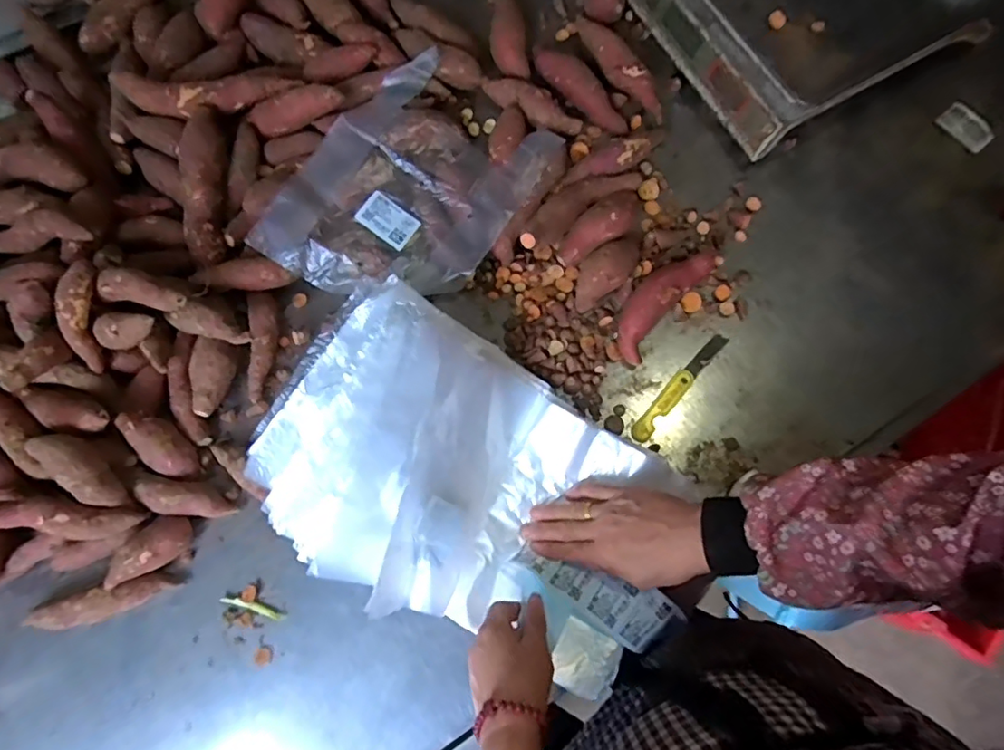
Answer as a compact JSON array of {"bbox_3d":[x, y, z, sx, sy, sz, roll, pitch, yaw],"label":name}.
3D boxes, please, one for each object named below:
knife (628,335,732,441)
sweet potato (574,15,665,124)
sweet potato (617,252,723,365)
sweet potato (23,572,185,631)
[{"bbox_3d":[0.185,0.011,0.580,0.020,0.009,0.145,41,80,10],"label":"knife"},{"bbox_3d":[0.136,-0.365,0.656,0.030,0.038,0.169,-30,78,-6],"label":"sweet potato"},{"bbox_3d":[0.172,-0.087,0.587,0.048,0.042,0.156,39,80,9],"label":"sweet potato"},{"bbox_3d":[-0.373,0.215,0.524,0.119,0.041,0.029,-15,77,-3],"label":"sweet potato"}]

